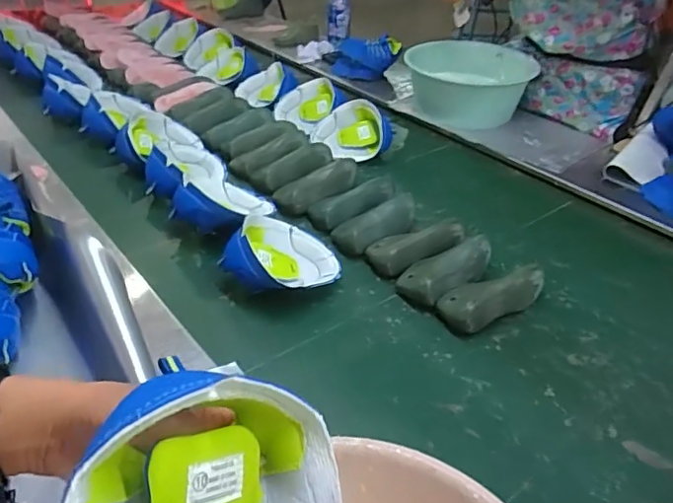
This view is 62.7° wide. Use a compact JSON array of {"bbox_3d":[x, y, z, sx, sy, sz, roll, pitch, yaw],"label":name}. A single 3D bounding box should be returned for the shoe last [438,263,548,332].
[{"bbox_3d":[0.226,0.060,0.806,0.158,0.060,0.078,-20,43,-28],"label":"shoe last"}]

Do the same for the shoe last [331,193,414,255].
[{"bbox_3d":[0.073,-0.051,0.955,0.166,0.054,0.074,-21,43,-29],"label":"shoe last"}]

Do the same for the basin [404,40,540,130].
[{"bbox_3d":[0.346,-0.429,1.397,0.271,0.128,0.271,2,37,-2],"label":"basin"}]

